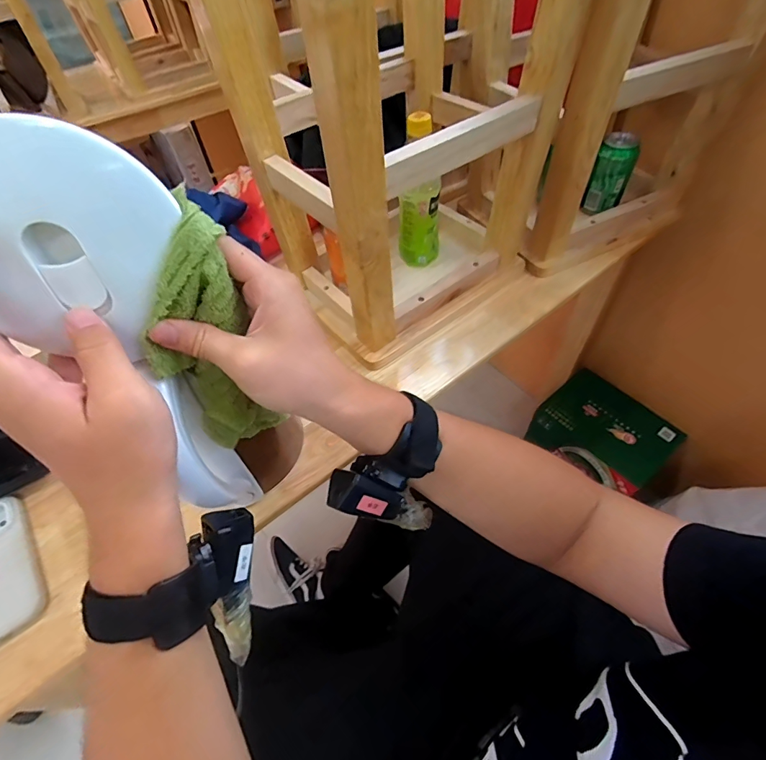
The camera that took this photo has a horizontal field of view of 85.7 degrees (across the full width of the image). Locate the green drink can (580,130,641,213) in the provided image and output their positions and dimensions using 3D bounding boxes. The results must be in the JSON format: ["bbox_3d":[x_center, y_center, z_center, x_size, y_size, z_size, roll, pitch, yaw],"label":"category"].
[{"bbox_3d":[0.371,-0.334,0.672,0.054,0.104,0.056,25,58,21],"label":"green drink can"}]

